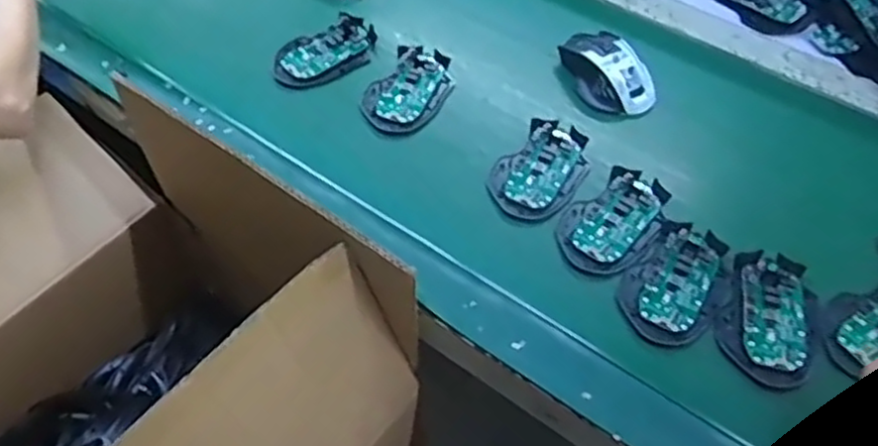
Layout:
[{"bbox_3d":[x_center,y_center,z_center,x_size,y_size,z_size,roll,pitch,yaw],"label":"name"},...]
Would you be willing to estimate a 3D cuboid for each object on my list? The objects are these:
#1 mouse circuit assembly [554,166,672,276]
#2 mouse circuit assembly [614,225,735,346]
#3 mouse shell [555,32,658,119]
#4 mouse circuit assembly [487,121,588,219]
[{"bbox_3d":[0.152,-0.001,0.629,0.112,0.014,0.073,-37,62,-26],"label":"mouse circuit assembly"},{"bbox_3d":[0.195,0.049,0.591,0.071,0.014,0.113,36,60,23],"label":"mouse circuit assembly"},{"bbox_3d":[0.174,-0.155,0.729,0.075,0.039,0.103,-13,55,-11],"label":"mouse shell"},{"bbox_3d":[0.094,-0.050,0.663,0.071,0.015,0.110,31,58,20],"label":"mouse circuit assembly"}]

